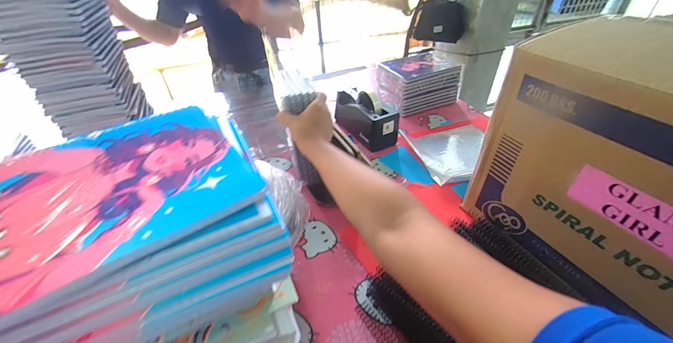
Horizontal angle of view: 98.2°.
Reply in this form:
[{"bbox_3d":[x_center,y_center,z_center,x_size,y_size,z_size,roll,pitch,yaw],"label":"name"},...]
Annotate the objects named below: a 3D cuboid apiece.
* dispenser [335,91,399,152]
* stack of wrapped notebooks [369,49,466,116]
[{"bbox_3d":[0.071,-0.146,0.758,0.089,0.108,0.198,-19,43,-18],"label":"dispenser"},{"bbox_3d":[0.246,-0.268,0.886,0.204,0.131,0.164,-16,42,-15],"label":"stack of wrapped notebooks"}]

